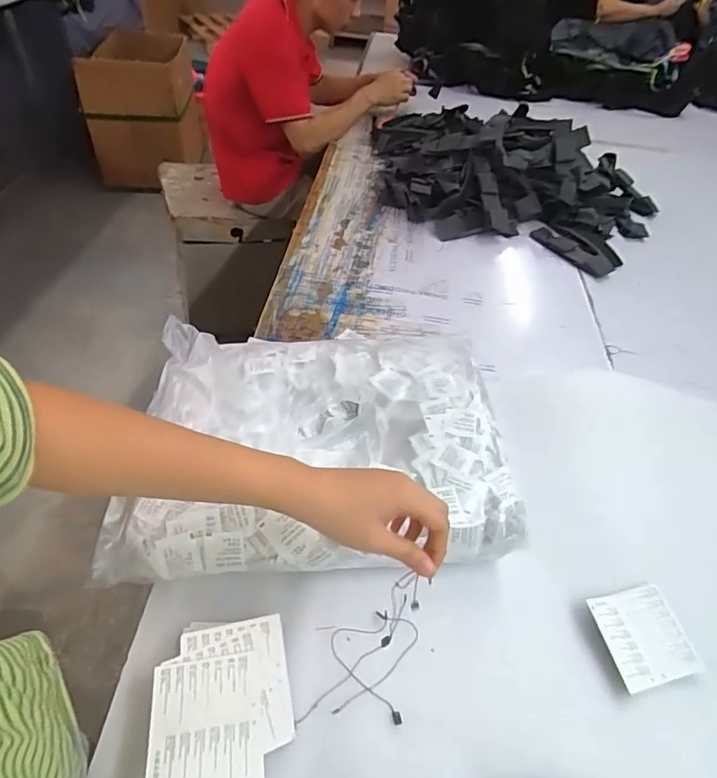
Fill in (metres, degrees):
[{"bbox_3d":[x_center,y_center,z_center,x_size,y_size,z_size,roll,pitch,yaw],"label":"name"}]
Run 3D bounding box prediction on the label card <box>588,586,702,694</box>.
[{"bbox_3d":[0.299,0.259,0.535,0.087,0.007,0.089,-9,51,-10],"label":"label card"}]

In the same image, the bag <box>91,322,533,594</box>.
[{"bbox_3d":[-0.058,0.058,0.633,0.442,0.098,0.340,0,46,-6],"label":"bag"}]

